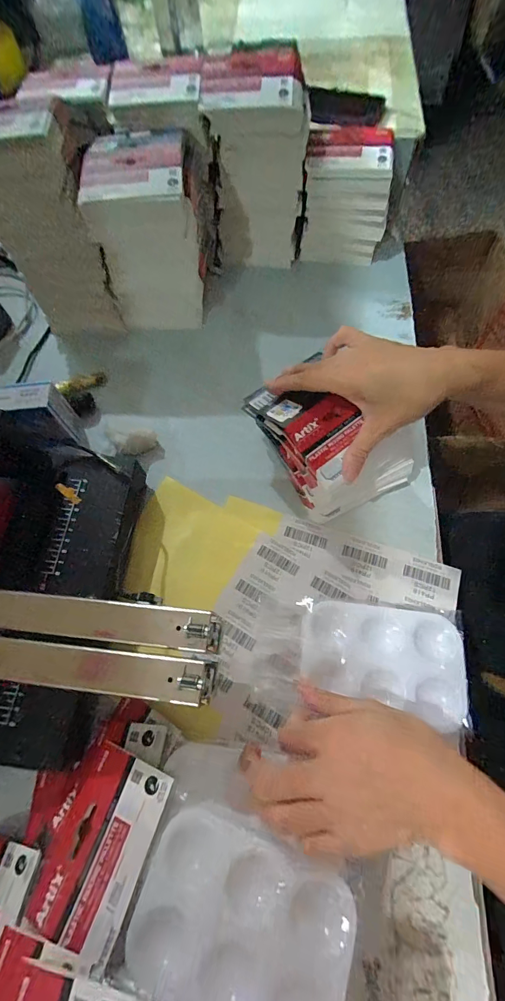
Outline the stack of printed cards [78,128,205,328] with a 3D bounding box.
[{"bbox_3d":[-0.113,-0.317,0.452,0.119,0.161,0.131,-3,67,-2],"label":"stack of printed cards"}]

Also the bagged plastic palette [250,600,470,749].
[{"bbox_3d":[0.082,0.122,0.313,0.172,0.030,0.083,6,65,21],"label":"bagged plastic palette"}]

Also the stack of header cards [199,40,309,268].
[{"bbox_3d":[0.005,-0.404,0.470,0.114,0.185,0.081,-1,67,-1],"label":"stack of header cards"}]

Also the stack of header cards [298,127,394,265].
[{"bbox_3d":[0.121,-0.399,0.507,0.109,0.128,0.092,5,67,2],"label":"stack of header cards"}]

